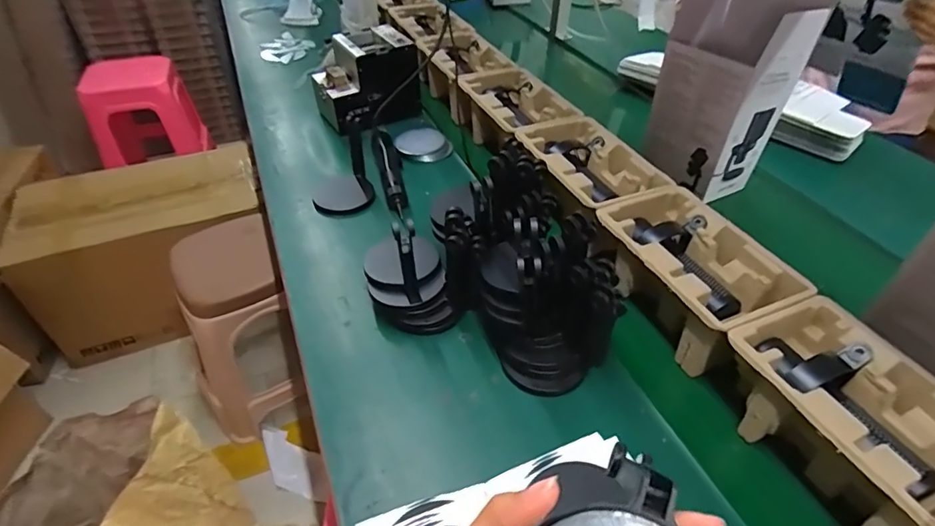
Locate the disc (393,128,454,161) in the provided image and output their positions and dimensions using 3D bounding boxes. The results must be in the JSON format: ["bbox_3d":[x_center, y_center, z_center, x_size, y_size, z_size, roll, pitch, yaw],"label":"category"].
[{"bbox_3d":[-0.084,-0.229,0.967,0.105,0.029,0.105,-2,41,-4],"label":"disc"}]

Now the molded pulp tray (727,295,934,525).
[{"bbox_3d":[0.370,0.156,0.492,0.141,0.097,0.229,-15,44,-19],"label":"molded pulp tray"}]

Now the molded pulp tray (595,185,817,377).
[{"bbox_3d":[0.274,0.016,0.654,0.148,0.114,0.244,-18,45,-21],"label":"molded pulp tray"}]

